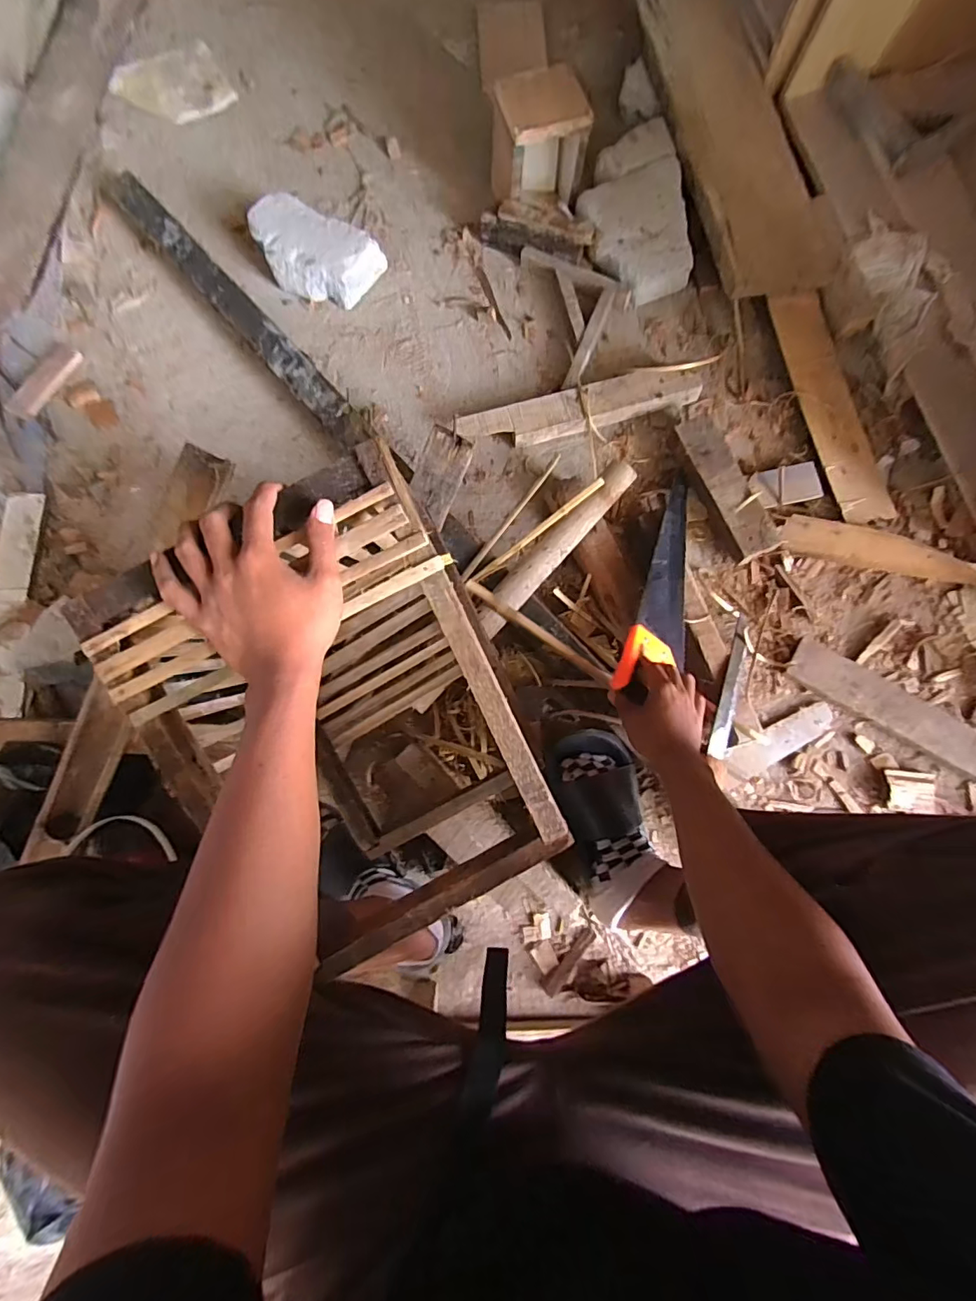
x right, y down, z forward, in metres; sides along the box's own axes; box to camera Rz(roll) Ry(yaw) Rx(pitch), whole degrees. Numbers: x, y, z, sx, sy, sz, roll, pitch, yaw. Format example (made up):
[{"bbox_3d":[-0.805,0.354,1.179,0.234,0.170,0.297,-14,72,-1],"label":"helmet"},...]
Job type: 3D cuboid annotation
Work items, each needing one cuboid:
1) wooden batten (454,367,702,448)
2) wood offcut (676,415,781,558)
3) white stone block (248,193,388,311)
[{"bbox_3d":[0.148,-0.388,0.828,0.395,0.047,0.071,-12,81,-2],"label":"wooden batten"},{"bbox_3d":[0.366,-0.258,0.784,0.067,0.019,0.232,-22,81,-4],"label":"wood offcut"},{"bbox_3d":[-0.299,-0.675,0.875,0.217,0.070,0.120,21,81,3],"label":"white stone block"}]

